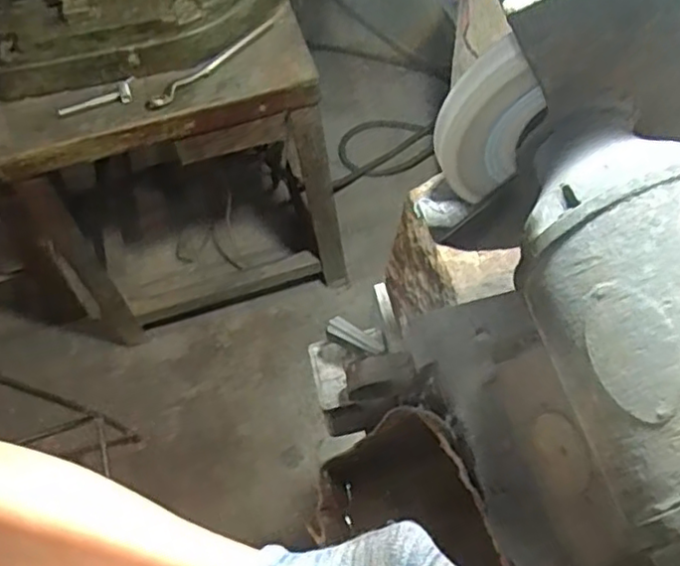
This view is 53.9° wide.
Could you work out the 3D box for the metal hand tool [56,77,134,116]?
[{"bbox_3d":[-0.365,-0.275,1.005,0.121,0.017,0.033,-21,60,-9],"label":"metal hand tool"}]

